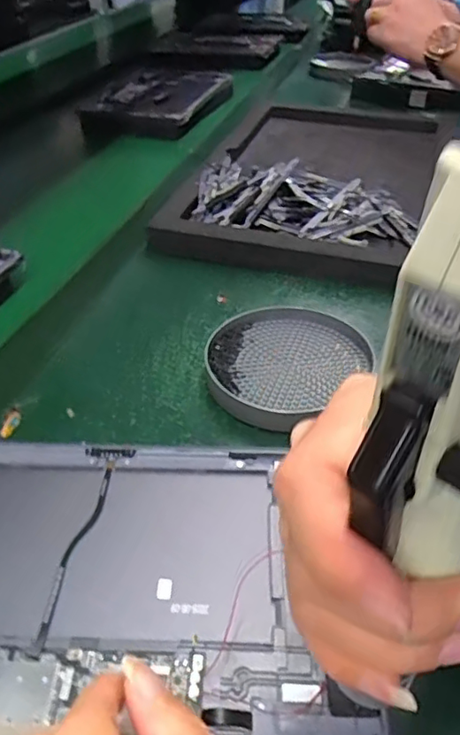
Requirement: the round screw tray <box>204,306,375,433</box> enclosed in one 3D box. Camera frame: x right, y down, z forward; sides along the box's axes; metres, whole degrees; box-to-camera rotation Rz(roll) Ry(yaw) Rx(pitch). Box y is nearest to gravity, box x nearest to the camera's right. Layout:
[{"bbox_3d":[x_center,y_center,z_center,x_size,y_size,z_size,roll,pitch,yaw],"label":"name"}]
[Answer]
[{"bbox_3d":[0.034,-0.005,0.402,0.103,0.020,0.116,29,49,33],"label":"round screw tray"}]

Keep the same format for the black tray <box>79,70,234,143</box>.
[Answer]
[{"bbox_3d":[-0.111,-0.428,0.902,0.178,0.022,0.304,8,41,14],"label":"black tray"}]

